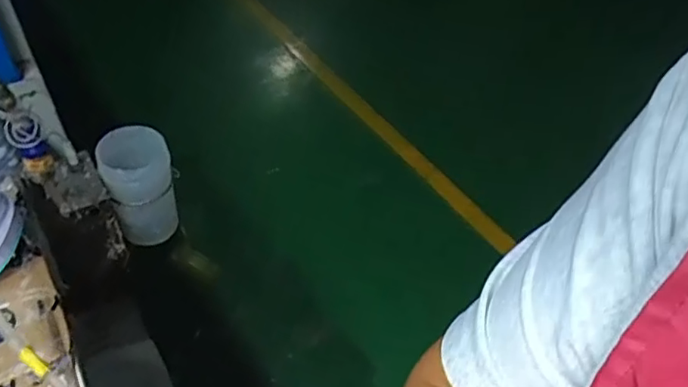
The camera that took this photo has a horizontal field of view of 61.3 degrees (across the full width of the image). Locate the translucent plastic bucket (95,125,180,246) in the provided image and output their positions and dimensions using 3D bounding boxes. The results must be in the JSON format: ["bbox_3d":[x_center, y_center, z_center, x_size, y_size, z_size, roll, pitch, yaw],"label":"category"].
[{"bbox_3d":[-0.226,-0.005,0.653,0.070,0.127,0.065,3,47,-3],"label":"translucent plastic bucket"}]

